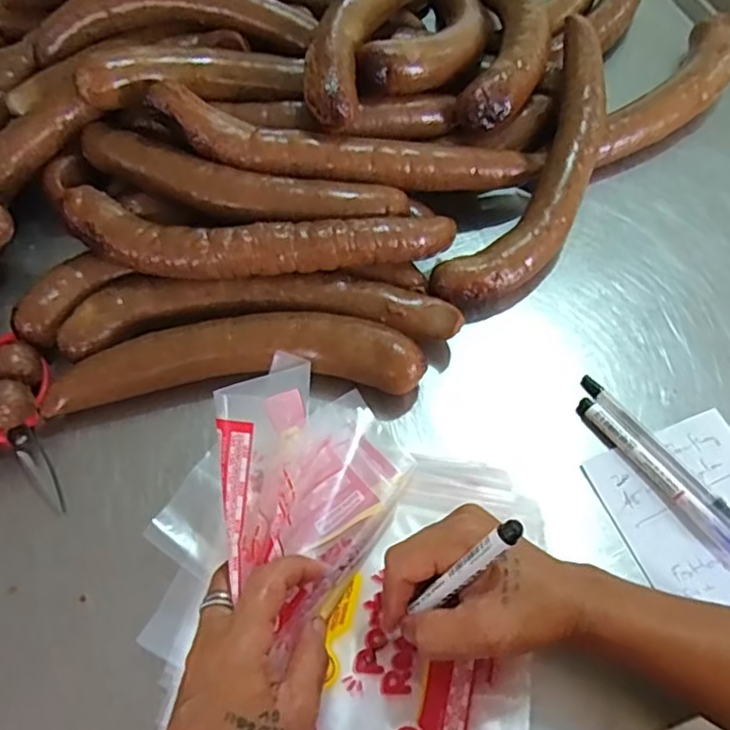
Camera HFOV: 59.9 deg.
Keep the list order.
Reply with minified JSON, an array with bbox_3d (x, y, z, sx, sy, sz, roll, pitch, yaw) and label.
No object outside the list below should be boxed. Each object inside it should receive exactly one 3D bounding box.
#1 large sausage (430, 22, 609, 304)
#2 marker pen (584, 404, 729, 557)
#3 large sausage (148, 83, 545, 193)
[{"bbox_3d":[0.141,-0.154,0.507,0.075,0.075,0.285,25,65,14],"label":"large sausage"},{"bbox_3d":[0.193,0.073,0.415,0.013,0.010,0.123,-34,67,-16],"label":"marker pen"},{"bbox_3d":[-0.008,-0.164,0.476,0.294,0.073,0.044,0,62,1],"label":"large sausage"}]

